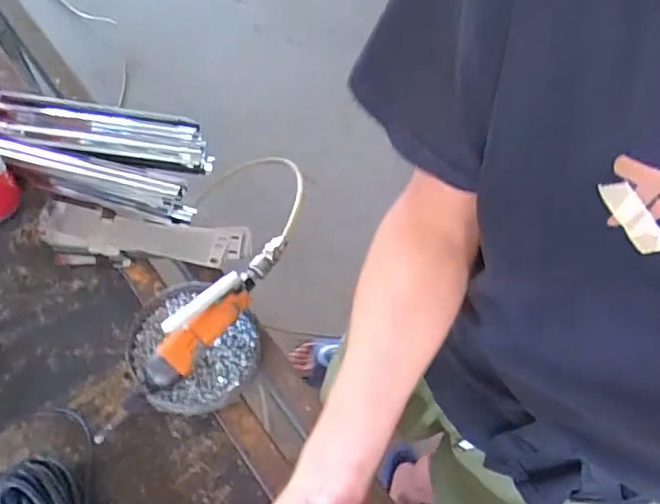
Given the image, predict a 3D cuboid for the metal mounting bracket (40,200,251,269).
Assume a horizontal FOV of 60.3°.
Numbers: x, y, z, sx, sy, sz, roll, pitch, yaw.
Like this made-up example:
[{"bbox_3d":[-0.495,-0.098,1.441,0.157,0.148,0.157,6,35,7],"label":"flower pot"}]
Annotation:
[{"bbox_3d":[-0.229,-0.019,0.698,0.252,0.024,0.060,8,61,-2],"label":"metal mounting bracket"}]

